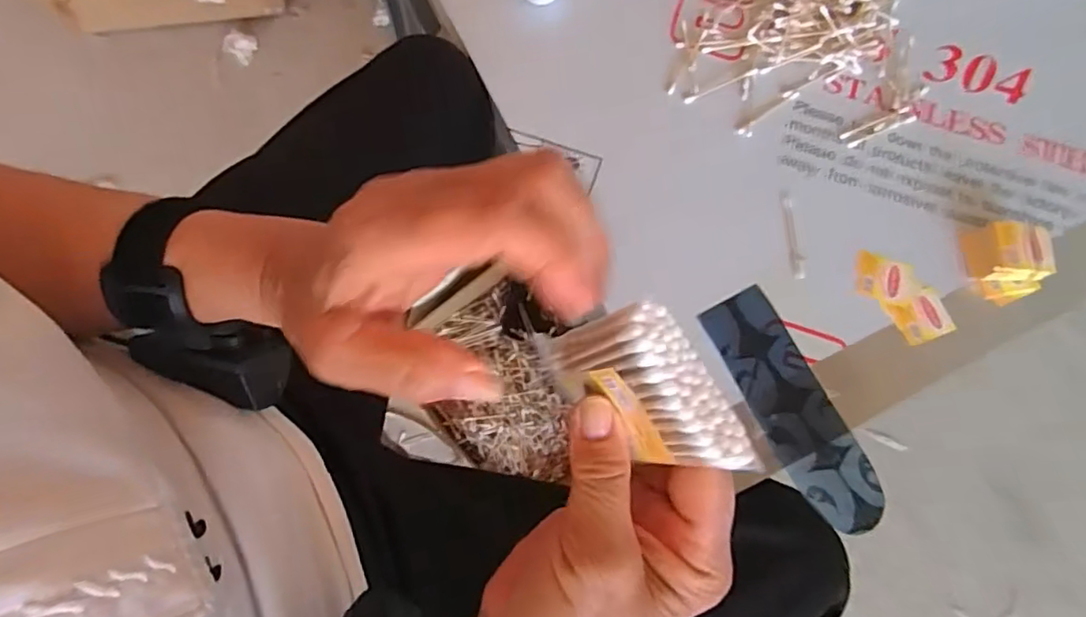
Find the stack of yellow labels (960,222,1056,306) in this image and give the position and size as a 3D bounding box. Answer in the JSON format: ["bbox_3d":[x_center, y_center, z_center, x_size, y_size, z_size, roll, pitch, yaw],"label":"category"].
[{"bbox_3d":[0.380,-0.038,0.491,0.053,0.030,0.060,-3,75,-4],"label":"stack of yellow labels"}]

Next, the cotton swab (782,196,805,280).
[{"bbox_3d":[0.212,-0.060,0.508,0.009,0.004,0.073,-2,77,-2],"label":"cotton swab"}]

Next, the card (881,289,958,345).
[{"bbox_3d":[0.308,0.007,0.490,0.048,0.004,0.040,-16,76,-7],"label":"card"}]

